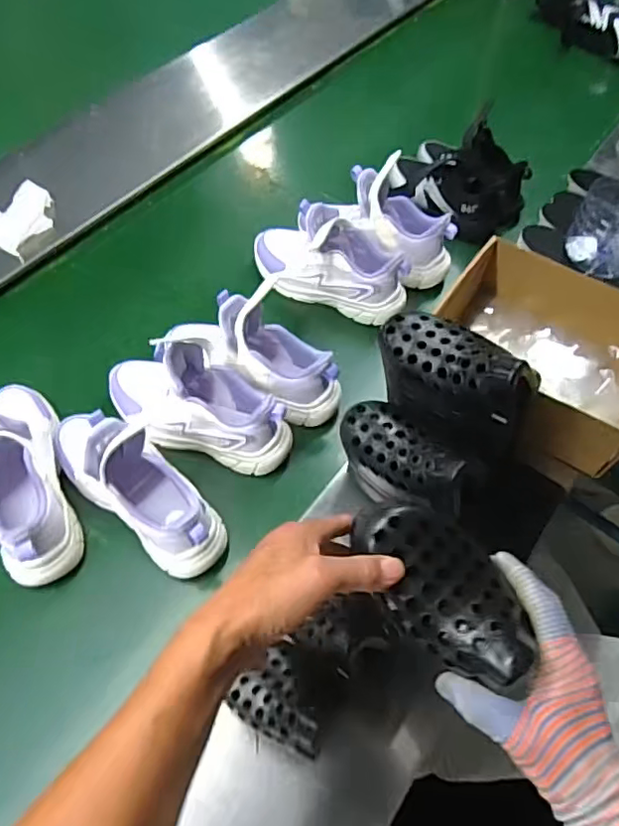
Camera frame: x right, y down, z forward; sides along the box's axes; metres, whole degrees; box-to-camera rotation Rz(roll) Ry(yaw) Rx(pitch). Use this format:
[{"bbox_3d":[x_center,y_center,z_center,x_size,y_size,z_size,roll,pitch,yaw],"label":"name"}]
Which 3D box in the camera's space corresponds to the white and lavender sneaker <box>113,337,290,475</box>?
[{"bbox_3d":[-0.139,-0.020,0.702,0.242,0.122,0.093,15,59,5],"label":"white and lavender sneaker"}]

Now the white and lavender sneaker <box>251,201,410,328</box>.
[{"bbox_3d":[0.029,-0.228,0.854,0.240,0.114,0.106,18,60,7],"label":"white and lavender sneaker"}]

